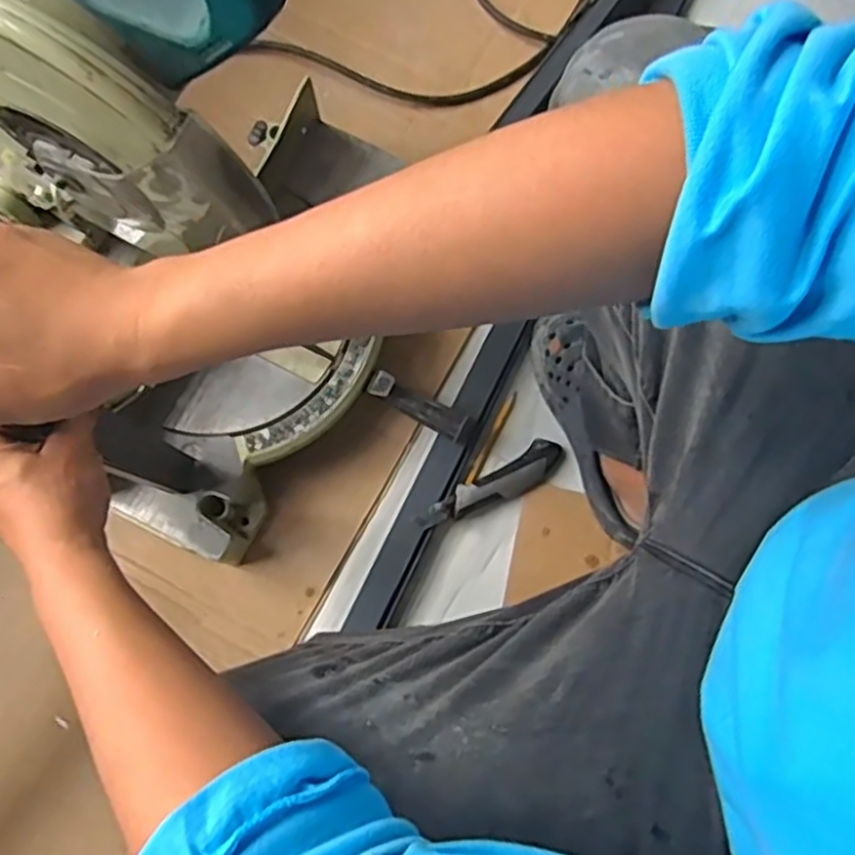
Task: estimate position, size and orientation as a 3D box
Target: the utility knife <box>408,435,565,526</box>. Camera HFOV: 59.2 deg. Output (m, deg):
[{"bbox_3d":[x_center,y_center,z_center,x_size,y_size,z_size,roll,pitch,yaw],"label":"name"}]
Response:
[{"bbox_3d":[0.070,0.065,0.794,0.171,0.020,0.039,-31,81,-7],"label":"utility knife"}]

